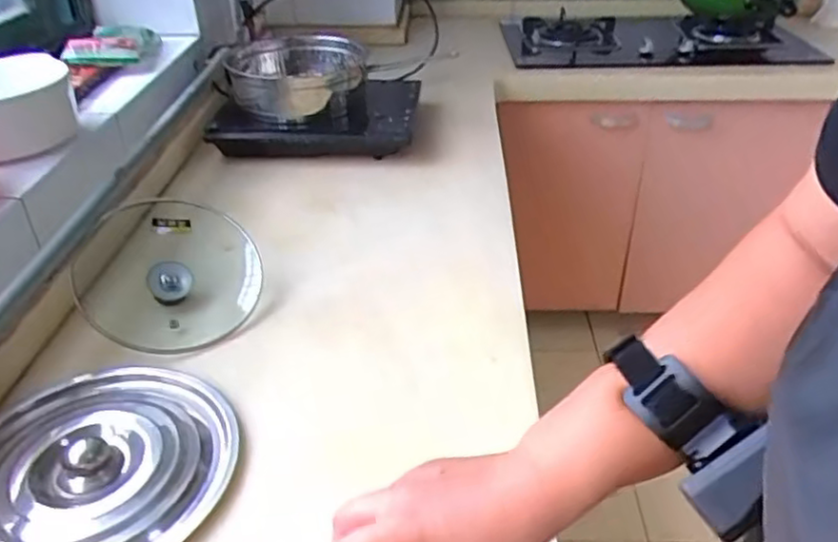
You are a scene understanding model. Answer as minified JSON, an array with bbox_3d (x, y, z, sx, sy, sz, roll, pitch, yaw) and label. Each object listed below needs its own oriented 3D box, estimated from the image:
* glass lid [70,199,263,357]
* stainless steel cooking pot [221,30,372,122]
[{"bbox_3d":[-0.292,0.004,0.814,0.207,0.050,0.190,18,53,-26],"label":"glass lid"},{"bbox_3d":[-0.215,-0.357,1.242,0.236,0.084,0.241,-1,34,0],"label":"stainless steel cooking pot"}]

